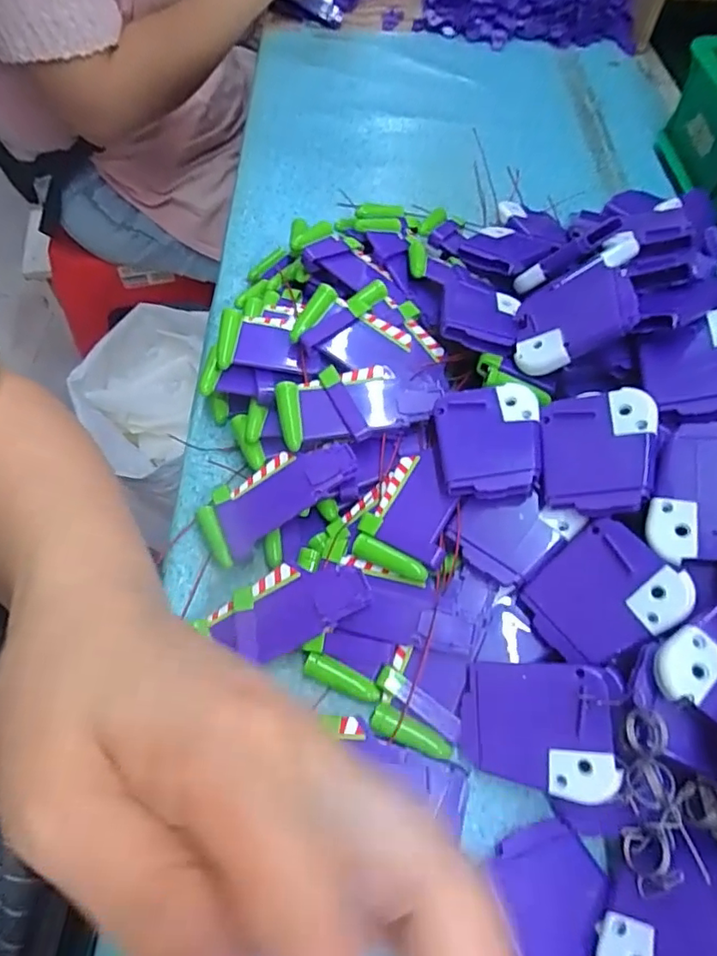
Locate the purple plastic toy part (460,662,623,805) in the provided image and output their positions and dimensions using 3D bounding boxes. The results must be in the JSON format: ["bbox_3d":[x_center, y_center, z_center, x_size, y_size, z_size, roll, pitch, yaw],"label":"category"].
[{"bbox_3d":[0.075,0.107,0.240,0.062,0.004,0.051,-5,74,23],"label":"purple plastic toy part"}]

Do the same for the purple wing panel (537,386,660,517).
[{"bbox_3d":[0.114,-0.013,0.267,0.050,0.006,0.059,-5,64,22],"label":"purple wing panel"}]

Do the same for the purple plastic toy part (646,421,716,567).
[{"bbox_3d":[0.155,0.006,0.243,0.049,0.004,0.061,7,78,26],"label":"purple plastic toy part"}]

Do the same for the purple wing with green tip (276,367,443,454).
[{"bbox_3d":[0.001,-0.041,0.311,0.088,0.008,0.039,-9,76,-7],"label":"purple wing with green tip"}]

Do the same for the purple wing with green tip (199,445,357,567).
[{"bbox_3d":[-0.043,0.009,0.300,0.088,0.008,0.040,-30,62,7],"label":"purple wing with green tip"}]

